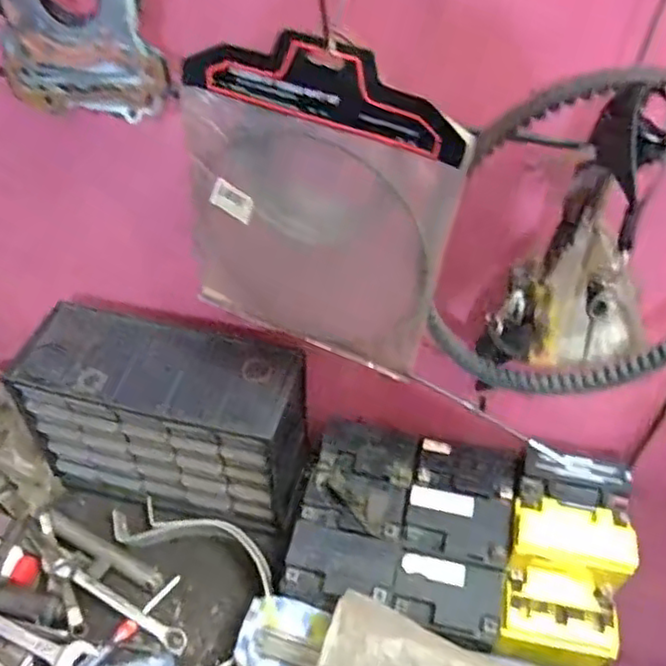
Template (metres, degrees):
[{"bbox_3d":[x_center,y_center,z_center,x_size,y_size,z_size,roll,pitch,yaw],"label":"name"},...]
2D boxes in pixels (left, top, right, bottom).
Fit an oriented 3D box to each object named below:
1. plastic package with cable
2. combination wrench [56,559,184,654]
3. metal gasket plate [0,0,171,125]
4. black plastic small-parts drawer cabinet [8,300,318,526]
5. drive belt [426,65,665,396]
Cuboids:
[{"bbox_3d":[-0.012,-0.090,0.522,0.208,0.254,0.031,18,49,15],"label":"plastic package with cable"},{"bbox_3d":[-0.231,0.297,0.726,0.164,0.011,0.021,31,51,4],"label":"combination wrench"},{"bbox_3d":[-0.185,-0.221,0.481,0.114,0.126,0.030,3,47,1],"label":"metal gasket plate"},{"bbox_3d":[-0.187,0.094,0.770,0.299,0.186,0.118,11,47,8],"label":"black plastic small-parts drawer cabinet"},{"bbox_3d":[0.198,-0.056,0.494,0.226,0.289,0.033,5,47,3],"label":"drive belt"}]

